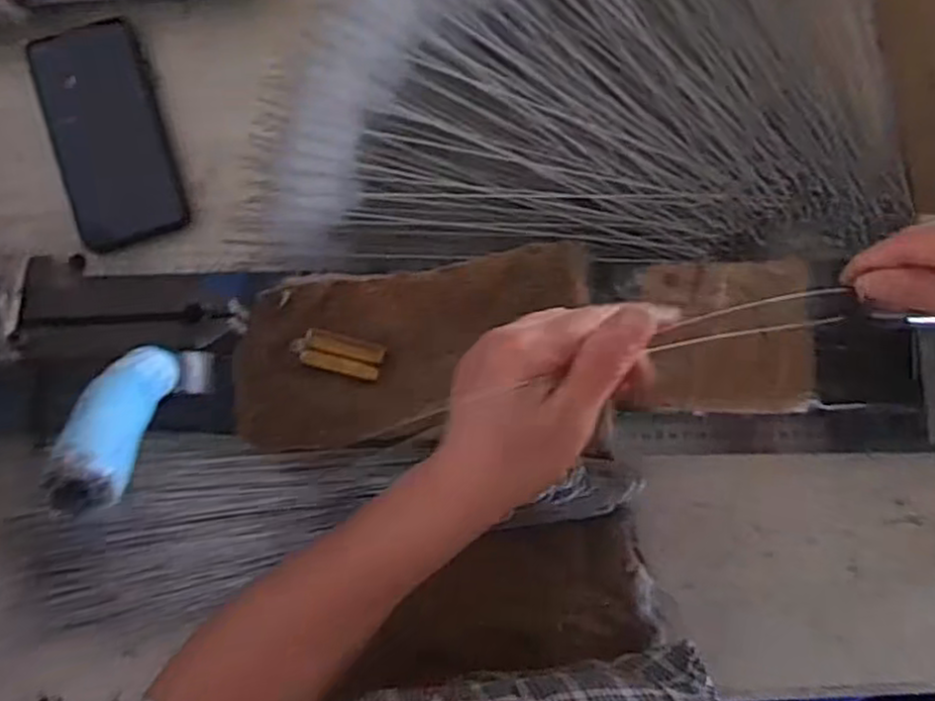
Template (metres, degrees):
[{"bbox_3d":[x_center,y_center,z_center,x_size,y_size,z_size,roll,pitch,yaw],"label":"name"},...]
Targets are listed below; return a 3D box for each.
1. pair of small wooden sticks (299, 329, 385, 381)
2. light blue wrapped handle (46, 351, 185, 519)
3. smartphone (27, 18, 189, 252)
[{"bbox_3d":[-0.079,0.003,0.458,0.050,0.007,0.023,14,82,-2],"label":"pair of small wooden sticks"},{"bbox_3d":[-0.137,0.024,0.285,0.023,0.095,0.024,-2,120,-3],"label":"light blue wrapped handle"},{"bbox_3d":[-0.265,-0.161,0.529,0.077,0.015,0.168,-17,84,-6],"label":"smartphone"}]

